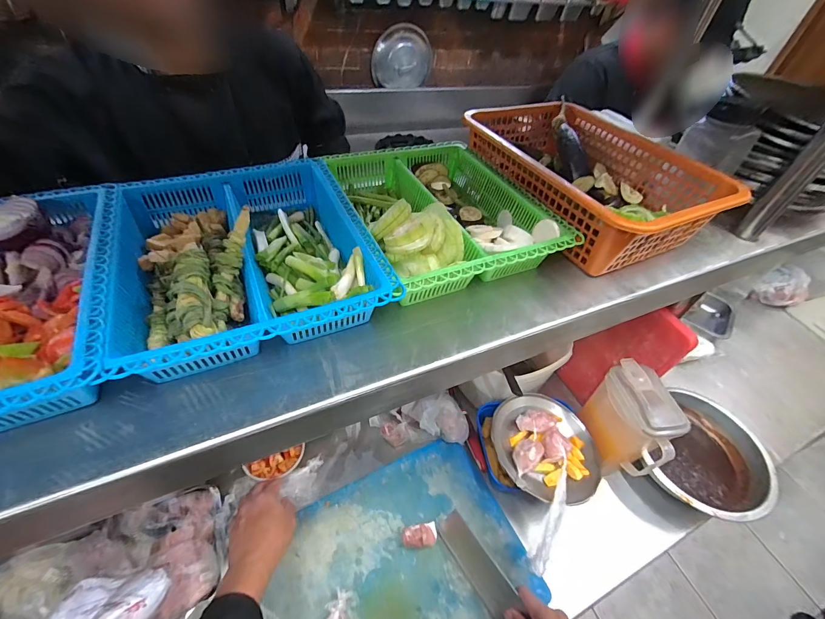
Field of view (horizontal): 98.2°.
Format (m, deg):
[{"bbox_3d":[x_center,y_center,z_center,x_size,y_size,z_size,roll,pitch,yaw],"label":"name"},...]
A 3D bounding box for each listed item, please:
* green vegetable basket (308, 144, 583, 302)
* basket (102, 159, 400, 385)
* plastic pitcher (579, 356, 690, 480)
[{"bbox_3d":[0.033,-0.120,0.420,0.212,0.059,0.248,-18,52,-22],"label":"green vegetable basket"},{"bbox_3d":[-0.158,-0.054,0.347,0.217,0.053,0.253,-17,52,-21],"label":"basket"},{"bbox_3d":[0.384,0.209,0.649,0.097,0.181,0.156,-8,49,-14],"label":"plastic pitcher"}]

